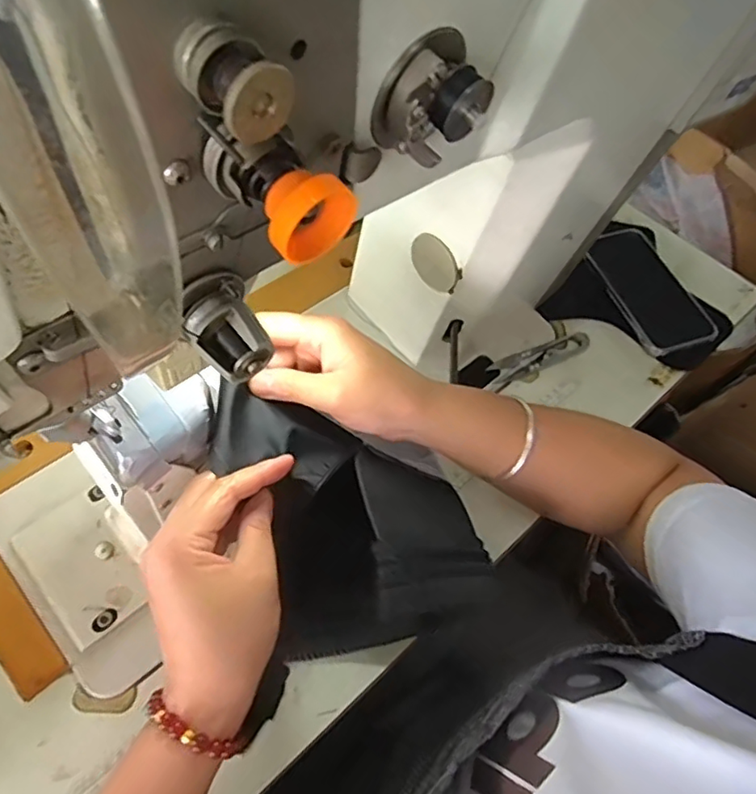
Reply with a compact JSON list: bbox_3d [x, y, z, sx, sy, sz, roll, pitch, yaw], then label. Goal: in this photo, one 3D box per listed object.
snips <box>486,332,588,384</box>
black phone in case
[{"bbox_3d":[0.163,-0.040,0.571,0.114,0.009,0.027,-18,61,-15],"label":"snips"},{"bbox_3d":[0.295,-0.119,0.616,0.092,0.010,0.159,-16,64,-17],"label":"black phone in case"}]

